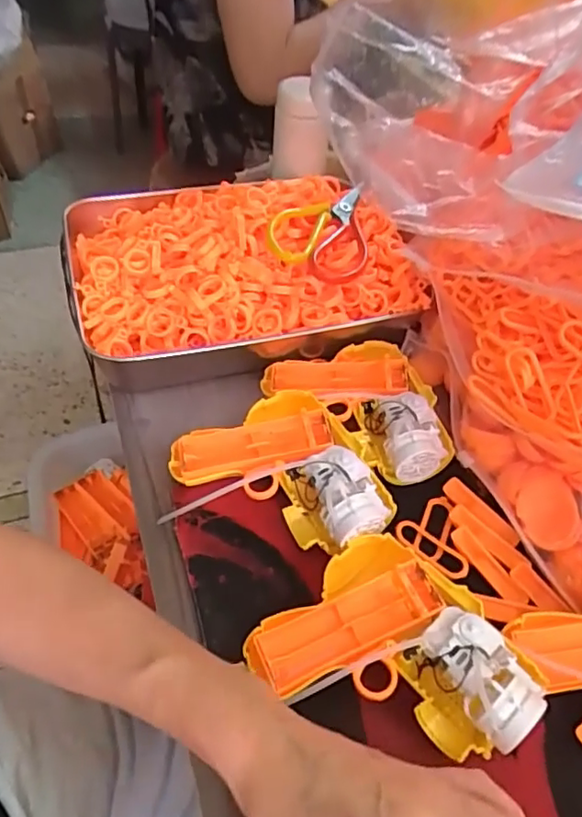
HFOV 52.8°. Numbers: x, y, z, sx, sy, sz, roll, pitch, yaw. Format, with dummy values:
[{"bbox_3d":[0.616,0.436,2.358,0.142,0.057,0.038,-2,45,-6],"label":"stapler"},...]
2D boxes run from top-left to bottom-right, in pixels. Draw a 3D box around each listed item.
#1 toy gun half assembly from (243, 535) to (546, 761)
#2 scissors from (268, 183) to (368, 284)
[{"bbox_3d":[0.060,0.145,0.333,0.138,0.038,0.119,36,55,25],"label":"toy gun half assembly"},{"bbox_3d":[0.029,-0.169,0.535,0.087,0.015,0.131,16,53,-6],"label":"scissors"}]

